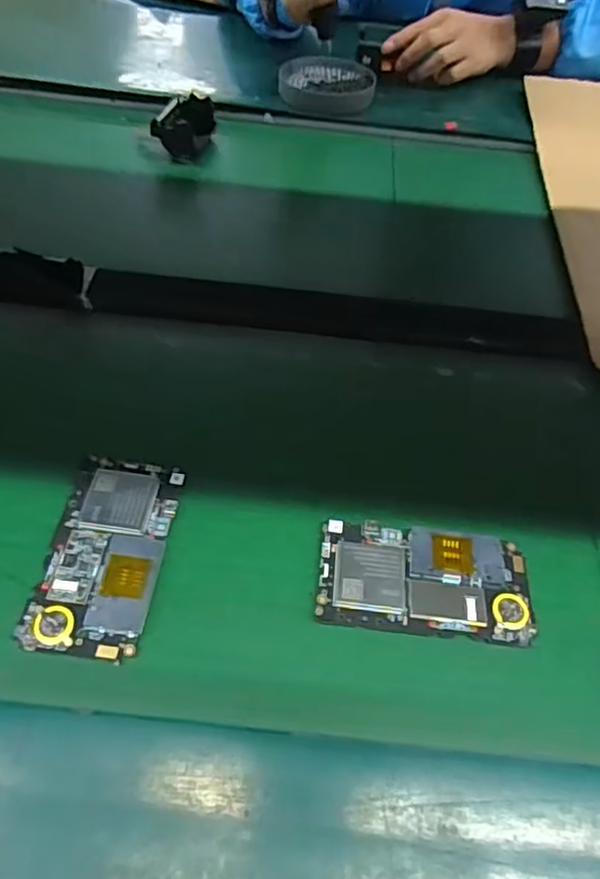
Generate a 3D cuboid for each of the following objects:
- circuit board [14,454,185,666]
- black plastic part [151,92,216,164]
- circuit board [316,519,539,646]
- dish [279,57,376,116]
[{"bbox_3d":[-0.114,0.065,0.367,0.065,0.006,0.123,7,50,3],"label":"circuit board"},{"bbox_3d":[-0.122,-0.330,0.653,0.047,0.039,0.067,12,51,6],"label":"black plastic part"},{"bbox_3d":[0.074,0.083,0.368,0.123,0.008,0.066,6,50,2],"label":"circuit board"},{"bbox_3d":[0.032,-0.432,0.754,0.112,0.033,0.092,0,50,-3],"label":"dish"}]

